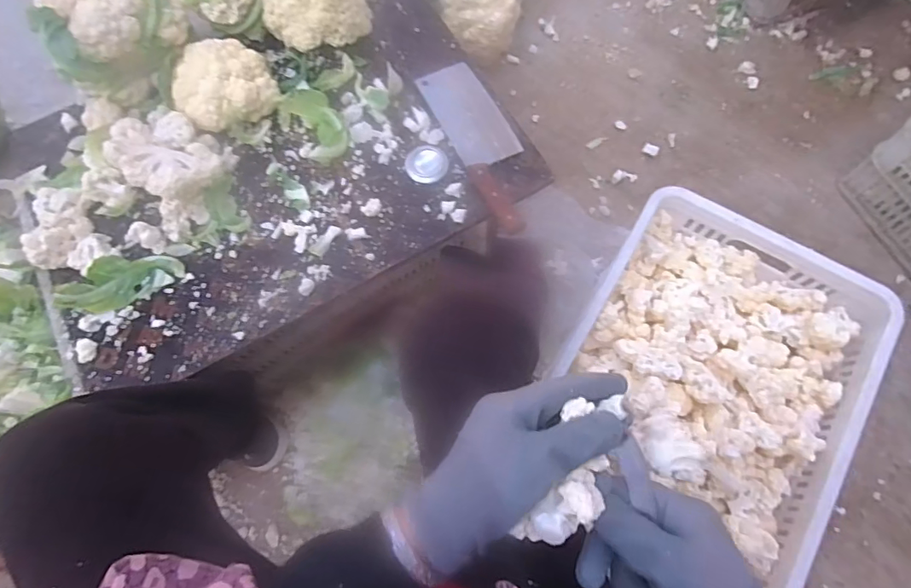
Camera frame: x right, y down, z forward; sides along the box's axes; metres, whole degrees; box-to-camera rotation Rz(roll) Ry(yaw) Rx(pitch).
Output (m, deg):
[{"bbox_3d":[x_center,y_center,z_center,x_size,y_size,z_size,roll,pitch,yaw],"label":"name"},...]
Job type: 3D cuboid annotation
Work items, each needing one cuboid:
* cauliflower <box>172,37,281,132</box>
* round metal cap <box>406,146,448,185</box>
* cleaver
[{"bbox_3d":[-0.338,-0.302,0.753,0.140,0.092,0.112,-23,72,-6],"label":"cauliflower"},{"bbox_3d":[-0.044,-0.194,0.751,0.056,0.022,0.066,-38,74,-10],"label":"round metal cap"},{"bbox_3d":[0.043,-0.227,0.756,0.091,0.022,0.306,-24,72,-6],"label":"cleaver"}]

